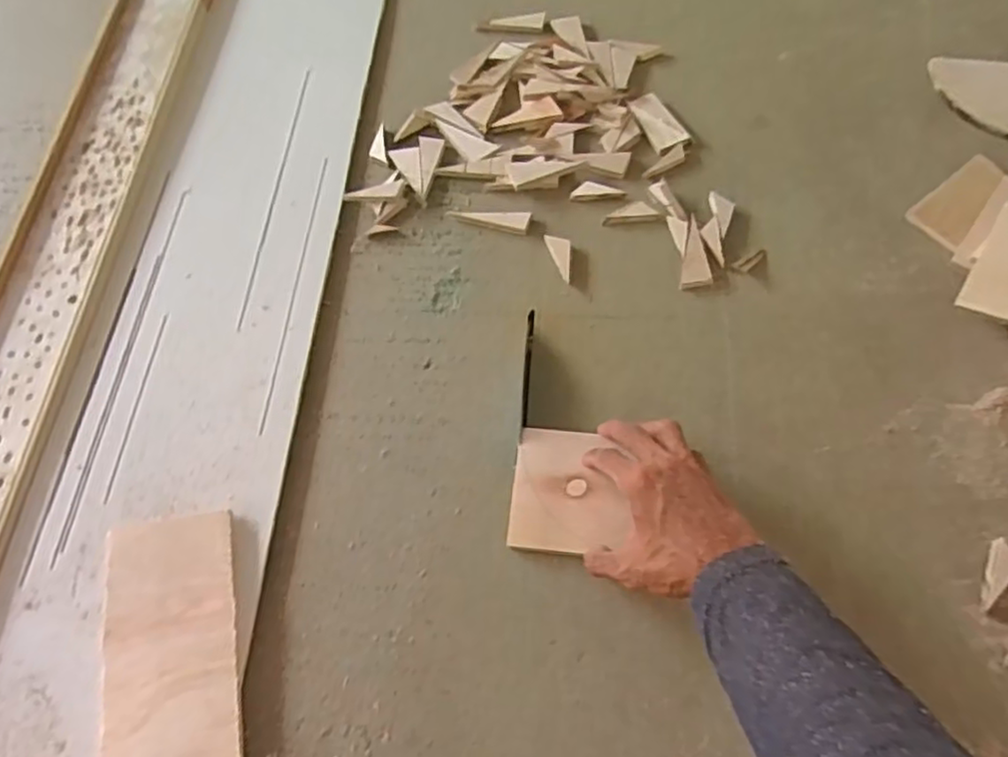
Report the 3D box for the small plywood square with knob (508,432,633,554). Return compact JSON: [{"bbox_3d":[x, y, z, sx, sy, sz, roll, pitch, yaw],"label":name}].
[{"bbox_3d":[0.053,0.090,0.574,0.090,0.015,0.098,5,67,6],"label":"small plywood square with knob"}]

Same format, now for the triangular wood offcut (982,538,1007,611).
[{"bbox_3d":[0.367,0.145,0.525,0.019,0.004,0.054,5,63,46],"label":"triangular wood offcut"}]

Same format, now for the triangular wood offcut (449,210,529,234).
[{"bbox_3d":[-0.015,-0.157,0.705,0.080,0.004,0.024,8,67,7],"label":"triangular wood offcut"}]

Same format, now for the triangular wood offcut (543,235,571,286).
[{"bbox_3d":[0.058,-0.118,0.687,0.021,0.004,0.056,-18,67,-5],"label":"triangular wood offcut"}]

